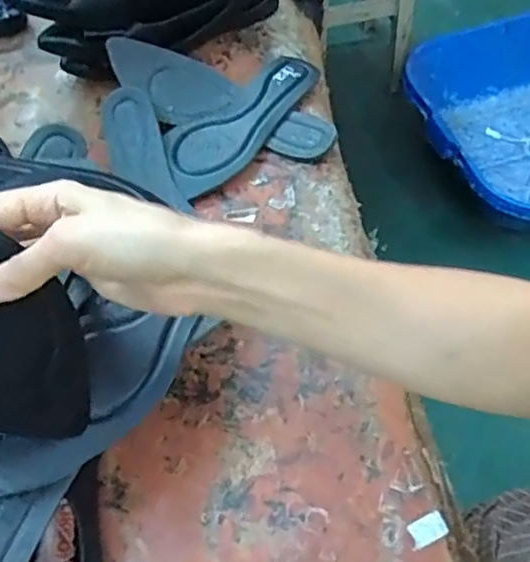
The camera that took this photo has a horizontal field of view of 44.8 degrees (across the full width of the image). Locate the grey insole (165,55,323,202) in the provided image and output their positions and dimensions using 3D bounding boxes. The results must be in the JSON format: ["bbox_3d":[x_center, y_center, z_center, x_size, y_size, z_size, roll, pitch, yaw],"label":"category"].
[{"bbox_3d":[-0.020,-0.157,0.620,0.076,0.015,0.201,34,65,22],"label":"grey insole"}]

